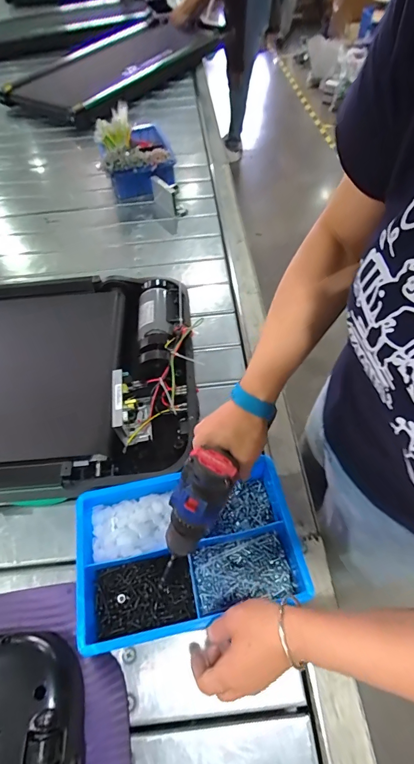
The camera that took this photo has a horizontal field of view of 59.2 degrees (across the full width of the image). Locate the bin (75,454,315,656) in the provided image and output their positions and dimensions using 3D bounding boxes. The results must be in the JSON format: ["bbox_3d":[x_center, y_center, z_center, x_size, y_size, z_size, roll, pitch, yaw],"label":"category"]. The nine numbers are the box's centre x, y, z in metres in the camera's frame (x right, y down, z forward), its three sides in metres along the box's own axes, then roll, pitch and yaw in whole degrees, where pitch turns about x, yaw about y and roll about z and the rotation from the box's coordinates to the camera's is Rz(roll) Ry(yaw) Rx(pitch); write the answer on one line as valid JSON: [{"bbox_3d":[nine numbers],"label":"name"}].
[{"bbox_3d":[-0.024,0.236,0.528,0.307,0.062,0.195,-10,56,-7],"label":"bin"}]

